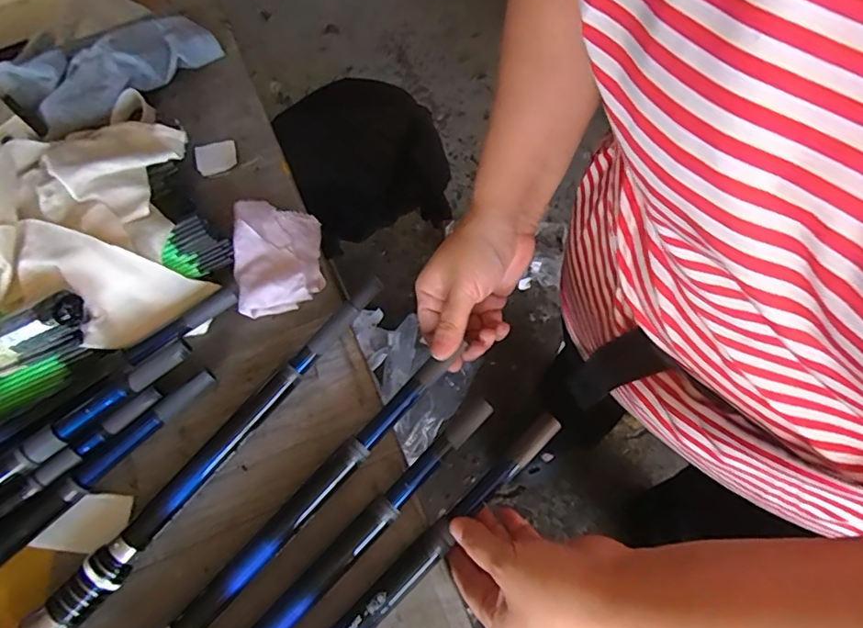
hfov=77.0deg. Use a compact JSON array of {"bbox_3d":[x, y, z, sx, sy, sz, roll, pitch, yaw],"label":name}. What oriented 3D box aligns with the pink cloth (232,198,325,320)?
[{"bbox_3d":[-0.124,-0.050,0.439,0.066,0.021,0.097,-9,69,-1],"label":"pink cloth"}]

